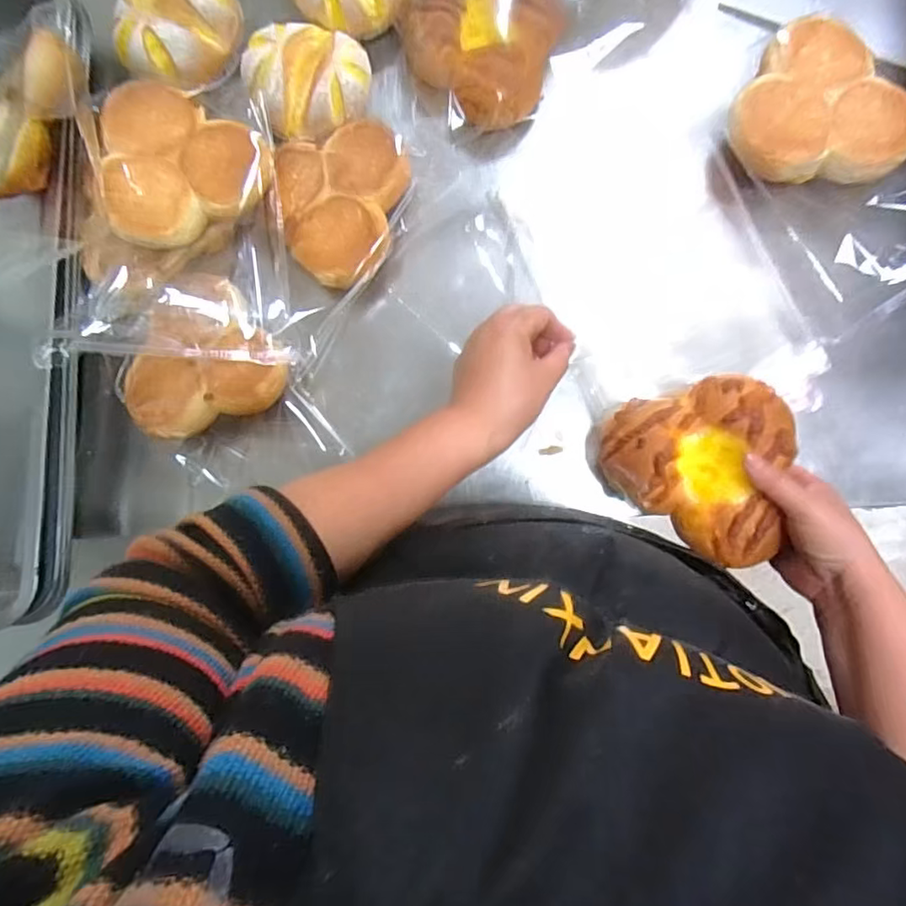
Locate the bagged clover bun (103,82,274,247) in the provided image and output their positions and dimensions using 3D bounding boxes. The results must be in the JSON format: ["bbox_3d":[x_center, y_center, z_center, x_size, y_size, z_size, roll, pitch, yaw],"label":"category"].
[{"bbox_3d":[-0.240,-0.254,0.506,0.132,0.054,0.132,0,85,4],"label":"bagged clover bun"}]

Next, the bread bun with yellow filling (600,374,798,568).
[{"bbox_3d":[0.193,0.016,0.451,0.128,0.043,0.136,0,85,4],"label":"bread bun with yellow filling"}]

